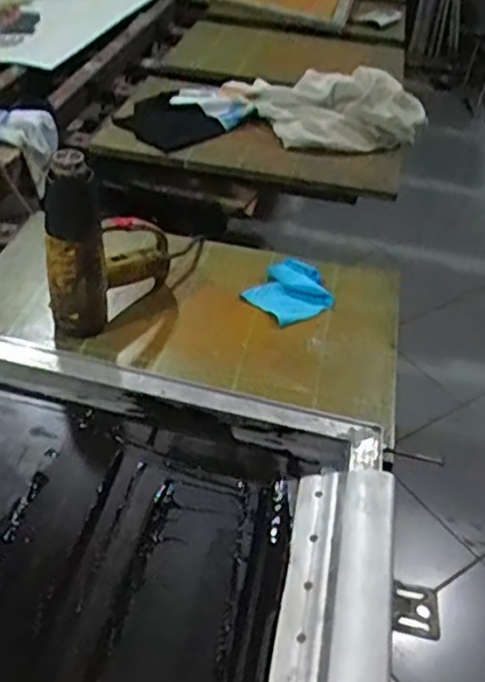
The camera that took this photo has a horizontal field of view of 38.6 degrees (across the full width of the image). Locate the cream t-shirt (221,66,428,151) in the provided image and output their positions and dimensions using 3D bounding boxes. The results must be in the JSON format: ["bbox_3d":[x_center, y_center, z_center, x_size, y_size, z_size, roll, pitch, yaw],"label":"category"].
[{"bbox_3d":[0.166,-0.501,1.480,0.435,0.145,0.143,16,42,11],"label":"cream t-shirt"}]

